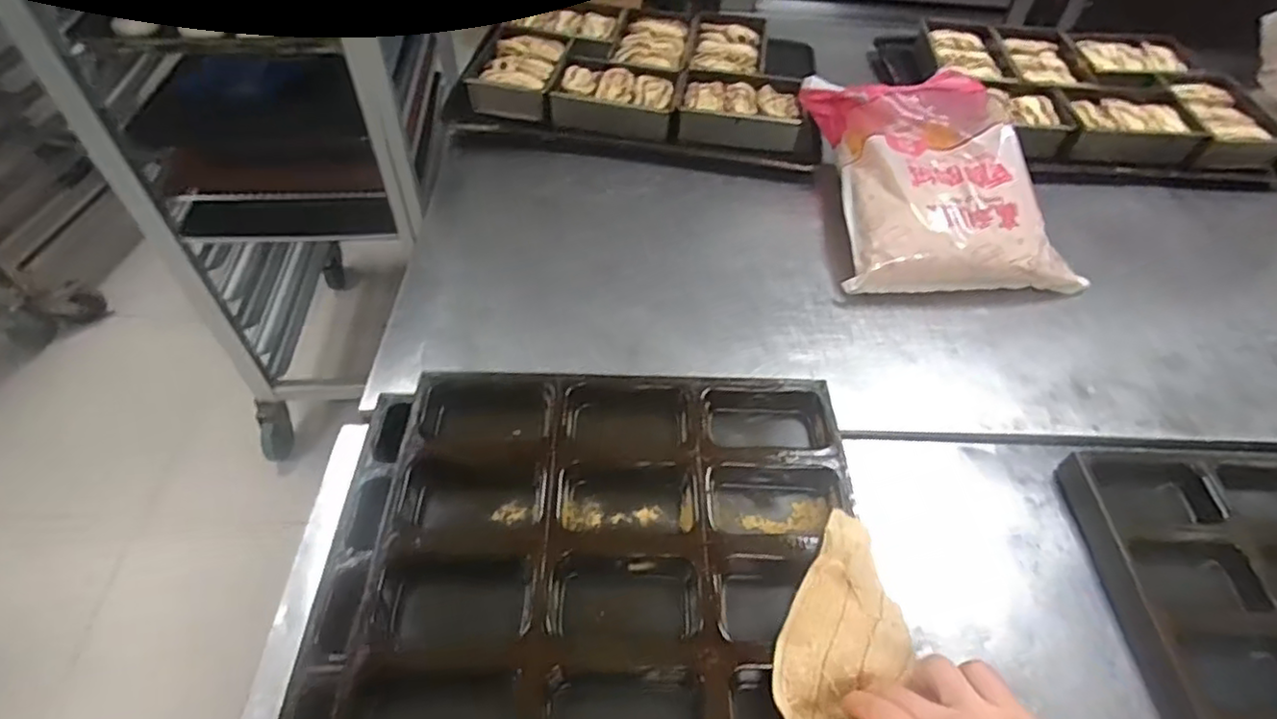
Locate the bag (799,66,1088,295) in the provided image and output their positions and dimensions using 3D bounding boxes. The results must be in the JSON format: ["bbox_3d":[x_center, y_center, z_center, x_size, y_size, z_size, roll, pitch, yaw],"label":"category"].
[{"bbox_3d":[0.405,-0.255,0.882,0.303,0.121,0.339,1,51,-3],"label":"bag"}]

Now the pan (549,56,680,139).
[{"bbox_3d":[-0.035,-0.413,1.020,0.187,0.050,0.137,6,51,2],"label":"pan"}]

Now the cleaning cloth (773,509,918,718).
[{"bbox_3d":[0.154,0.221,0.463,0.105,0.063,0.208,9,57,4],"label":"cleaning cloth"}]

